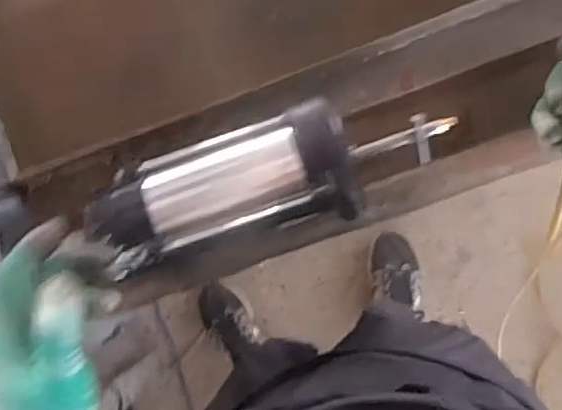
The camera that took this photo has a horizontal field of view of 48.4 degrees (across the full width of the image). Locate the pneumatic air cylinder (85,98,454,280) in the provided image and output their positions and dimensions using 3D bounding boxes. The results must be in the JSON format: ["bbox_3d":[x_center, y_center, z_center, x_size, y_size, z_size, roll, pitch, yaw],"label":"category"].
[{"bbox_3d":[-0.015,-0.022,0.507,0.307,0.097,0.086,-11,90,9],"label":"pneumatic air cylinder"}]

